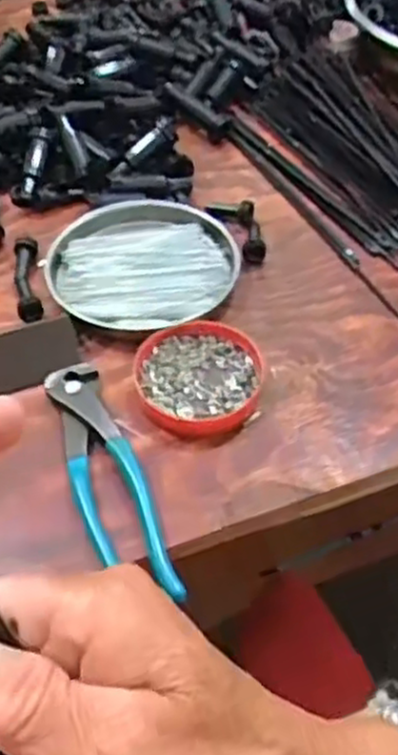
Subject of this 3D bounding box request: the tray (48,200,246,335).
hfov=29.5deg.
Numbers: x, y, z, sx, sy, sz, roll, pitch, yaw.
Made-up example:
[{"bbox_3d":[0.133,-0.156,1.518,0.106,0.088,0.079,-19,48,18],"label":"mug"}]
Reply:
[{"bbox_3d":[-0.040,-0.091,0.555,0.136,0.022,0.136,-2,47,2],"label":"tray"}]

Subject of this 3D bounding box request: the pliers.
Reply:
[{"bbox_3d":[-0.052,0.054,0.432,0.042,0.015,0.162,-15,48,-10],"label":"pliers"}]

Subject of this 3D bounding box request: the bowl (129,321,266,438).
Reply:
[{"bbox_3d":[0.000,0.001,0.480,0.079,0.017,0.084,-2,47,2],"label":"bowl"}]

